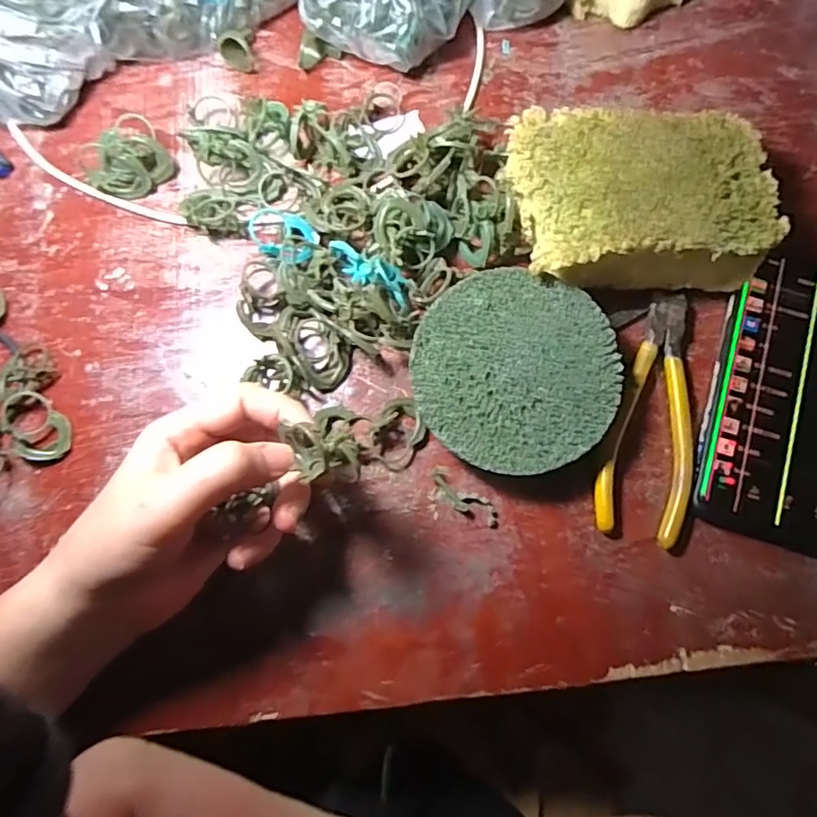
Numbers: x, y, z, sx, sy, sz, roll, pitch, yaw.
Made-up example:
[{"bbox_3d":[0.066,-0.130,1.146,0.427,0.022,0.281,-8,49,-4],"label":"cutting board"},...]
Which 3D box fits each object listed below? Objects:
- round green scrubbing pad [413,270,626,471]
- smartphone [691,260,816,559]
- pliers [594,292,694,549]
[{"bbox_3d":[0.056,-0.018,0.303,0.106,0.027,0.103,0,78,0],"label":"round green scrubbing pad"},{"bbox_3d":[0.216,-0.005,0.311,0.087,0.011,0.161,18,79,4],"label":"smartphone"},{"bbox_3d":[0.142,0.004,0.309,0.047,0.009,0.141,20,79,4],"label":"pliers"}]

